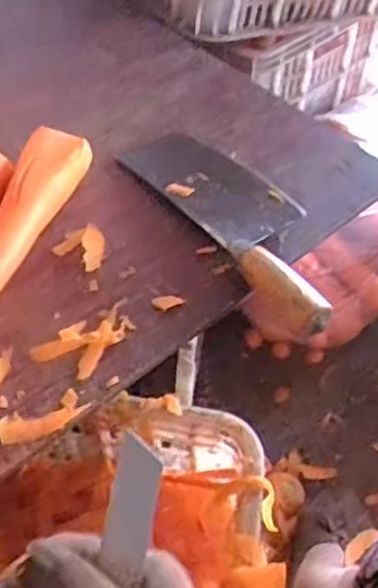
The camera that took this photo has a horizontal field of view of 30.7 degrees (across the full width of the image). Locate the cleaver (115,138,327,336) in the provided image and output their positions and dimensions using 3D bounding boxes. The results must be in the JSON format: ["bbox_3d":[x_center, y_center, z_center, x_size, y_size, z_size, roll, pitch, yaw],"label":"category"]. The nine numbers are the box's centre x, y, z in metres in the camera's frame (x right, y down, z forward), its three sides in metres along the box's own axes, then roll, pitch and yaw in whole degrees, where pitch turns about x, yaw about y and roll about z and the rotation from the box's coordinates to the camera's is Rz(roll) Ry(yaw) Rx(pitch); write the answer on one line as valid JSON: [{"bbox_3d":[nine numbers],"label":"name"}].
[{"bbox_3d":[0.047,-0.075,0.595,0.096,0.036,0.270,-29,59,-22],"label":"cleaver"}]

